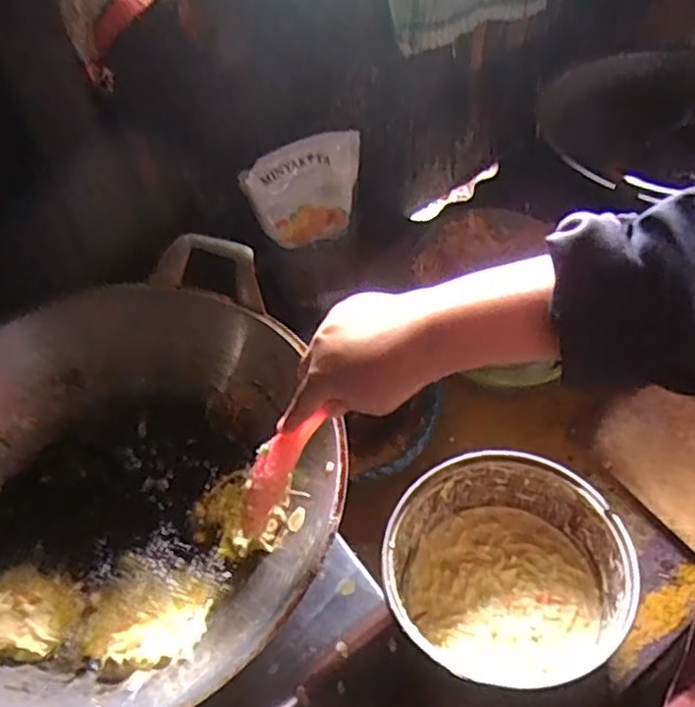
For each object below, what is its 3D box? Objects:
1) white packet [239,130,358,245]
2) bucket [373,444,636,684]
[{"bbox_3d":[-0.047,-0.178,0.734,0.128,0.118,0.029,-11,47,-9],"label":"white packet"},{"bbox_3d":[0.140,0.201,0.610,0.205,0.123,0.178,1,47,3],"label":"bucket"}]

